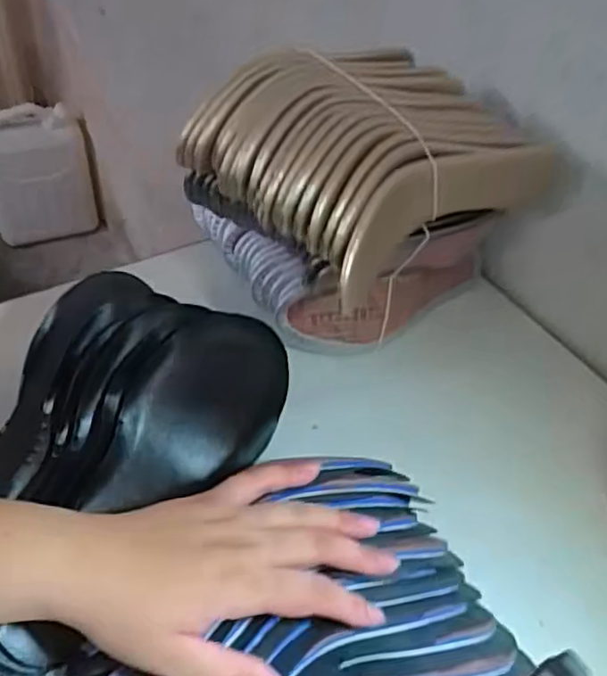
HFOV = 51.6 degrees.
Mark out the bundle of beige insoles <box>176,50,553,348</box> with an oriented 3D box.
[{"bbox_3d":[0.028,-0.112,0.517,0.198,0.187,0.195,-28,55,-30],"label":"bundle of beige insoles"}]

